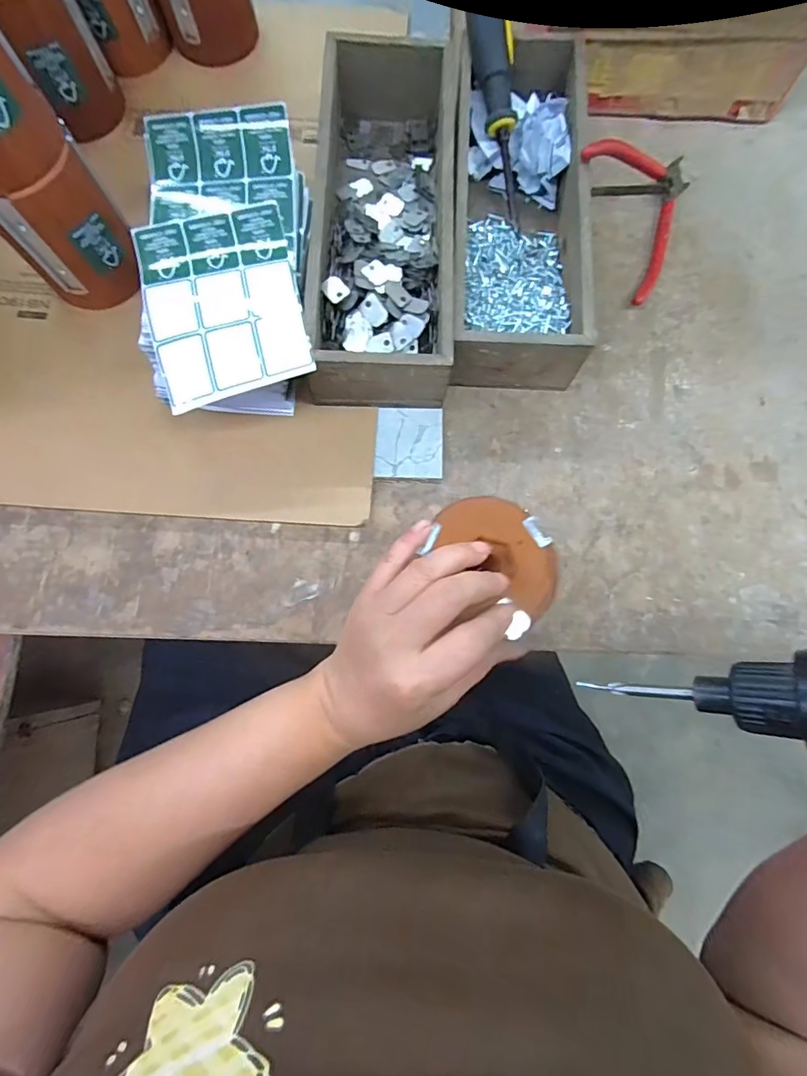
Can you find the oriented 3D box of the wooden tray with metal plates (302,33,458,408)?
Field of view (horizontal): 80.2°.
[{"bbox_3d":[-0.013,-0.251,0.375,0.101,0.068,0.297,1,79,-1],"label":"wooden tray with metal plates"}]

